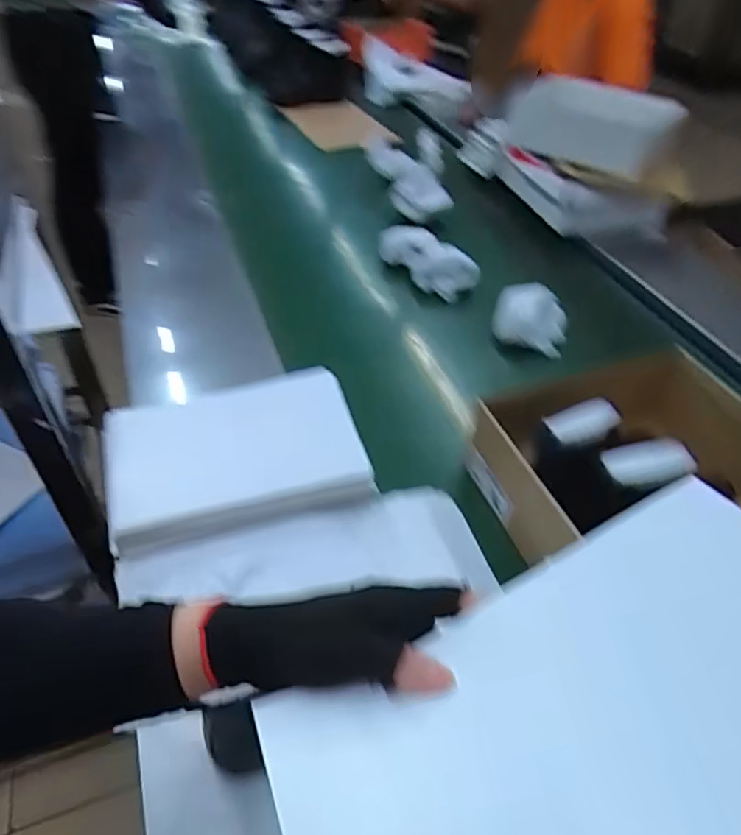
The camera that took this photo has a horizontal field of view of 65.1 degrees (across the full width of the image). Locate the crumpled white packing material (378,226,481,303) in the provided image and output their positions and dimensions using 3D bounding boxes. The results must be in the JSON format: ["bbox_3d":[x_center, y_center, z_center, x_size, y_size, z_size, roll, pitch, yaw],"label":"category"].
[{"bbox_3d":[0.108,-0.317,1.159,0.105,0.080,0.219,-21,51,-24],"label":"crumpled white packing material"}]

